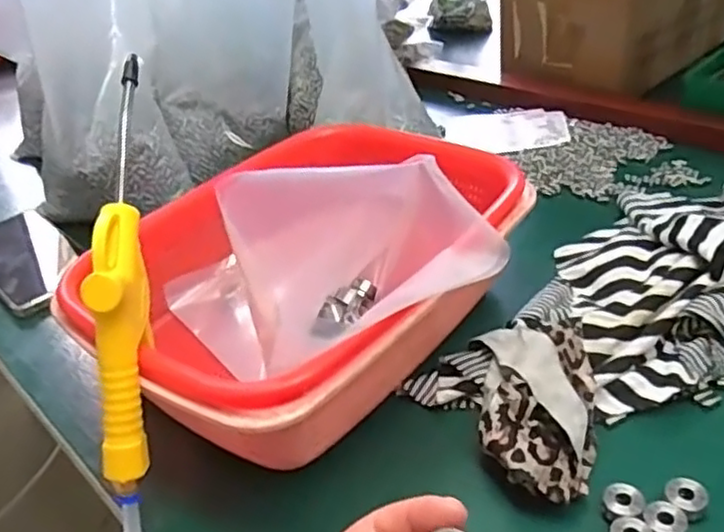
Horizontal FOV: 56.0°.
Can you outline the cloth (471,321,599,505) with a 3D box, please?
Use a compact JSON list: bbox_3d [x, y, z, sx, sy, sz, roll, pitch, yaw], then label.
[{"bbox_3d":[0.100,0.076,0.389,0.063,0.034,0.127,-1,34,9],"label":"cloth"}]

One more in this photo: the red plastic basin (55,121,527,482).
[{"bbox_3d":[-0.033,0.009,0.481,0.267,0.085,0.304,25,46,39],"label":"red plastic basin"}]

